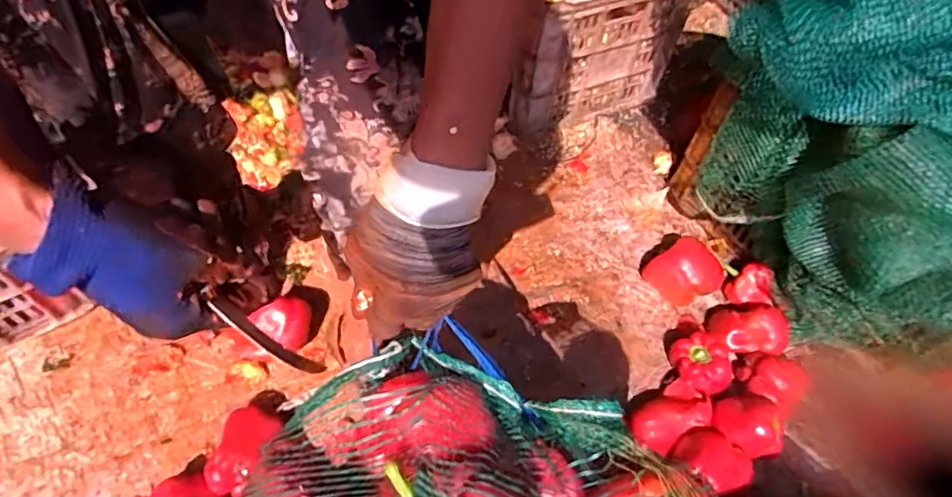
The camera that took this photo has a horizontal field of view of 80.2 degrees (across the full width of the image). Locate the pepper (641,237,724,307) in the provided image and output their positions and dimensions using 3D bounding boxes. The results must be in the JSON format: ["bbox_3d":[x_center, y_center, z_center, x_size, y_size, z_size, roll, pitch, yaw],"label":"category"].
[{"bbox_3d":[0.329,0.041,0.898,0.094,0.084,0.098,-14,58,-14],"label":"pepper"}]

